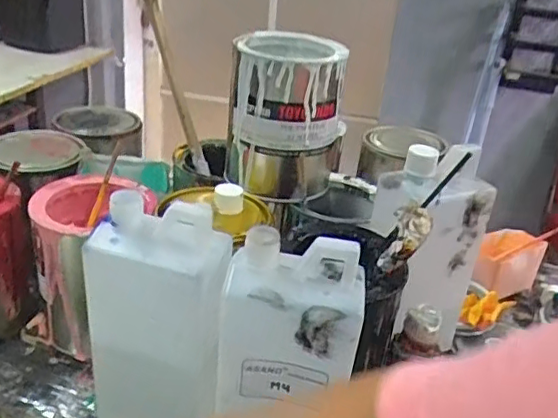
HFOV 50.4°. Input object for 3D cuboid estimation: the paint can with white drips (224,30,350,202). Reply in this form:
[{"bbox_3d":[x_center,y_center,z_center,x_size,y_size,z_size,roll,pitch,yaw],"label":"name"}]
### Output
[{"bbox_3d":[0.004,-0.093,0.589,0.107,0.139,0.115,2,28,-9],"label":"paint can with white drips"}]

